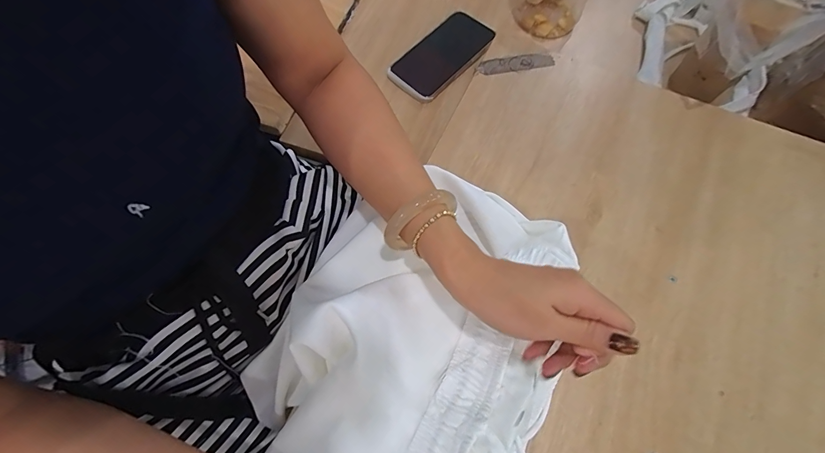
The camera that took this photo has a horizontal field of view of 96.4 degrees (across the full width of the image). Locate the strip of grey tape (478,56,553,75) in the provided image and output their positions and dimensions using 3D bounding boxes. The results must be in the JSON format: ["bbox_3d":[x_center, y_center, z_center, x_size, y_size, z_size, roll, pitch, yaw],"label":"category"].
[{"bbox_3d":[0.135,-0.212,0.481,0.098,0.004,0.025,-10,68,-4],"label":"strip of grey tape"}]

